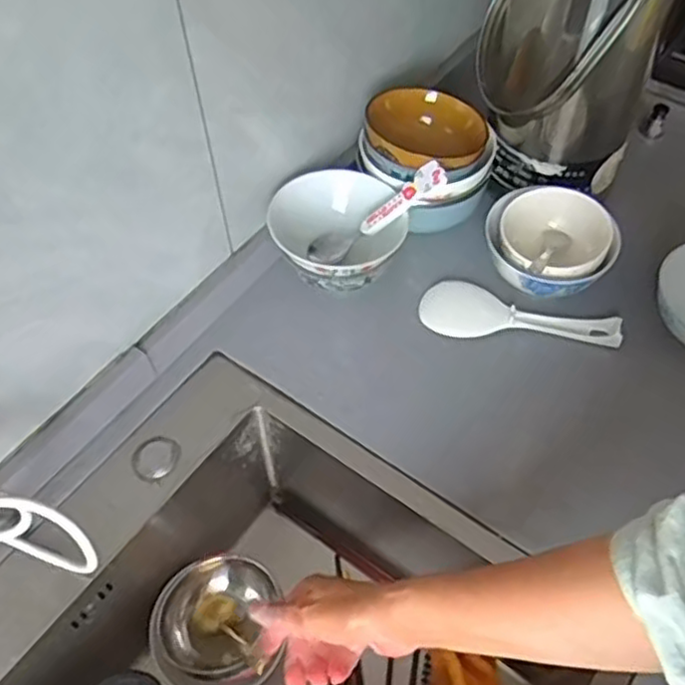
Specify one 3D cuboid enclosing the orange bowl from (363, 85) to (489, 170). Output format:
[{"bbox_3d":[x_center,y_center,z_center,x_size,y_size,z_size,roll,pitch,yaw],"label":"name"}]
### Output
[{"bbox_3d":[0.087,-0.217,0.728,0.122,0.049,0.121,0,55,1],"label":"orange bowl"}]

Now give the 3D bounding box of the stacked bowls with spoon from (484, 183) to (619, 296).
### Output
[{"bbox_3d":[0.204,-0.091,0.698,0.121,0.077,0.114,0,55,1],"label":"stacked bowls with spoon"}]

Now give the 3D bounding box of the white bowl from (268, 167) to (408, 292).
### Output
[{"bbox_3d":[-0.003,-0.109,0.688,0.127,0.052,0.121,0,55,1],"label":"white bowl"}]

